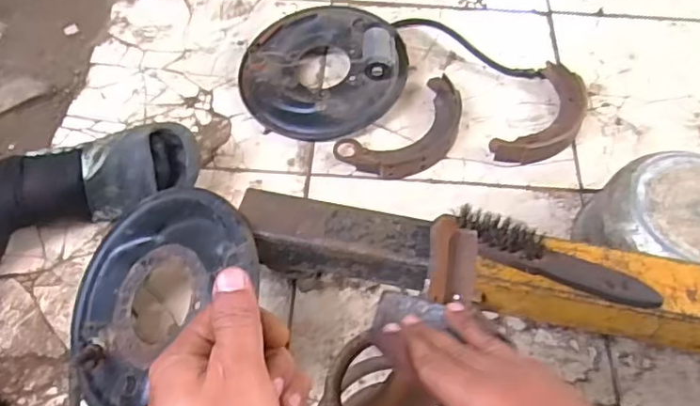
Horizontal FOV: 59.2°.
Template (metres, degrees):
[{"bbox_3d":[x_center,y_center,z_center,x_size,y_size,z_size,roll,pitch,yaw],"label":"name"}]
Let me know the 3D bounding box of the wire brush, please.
[{"bbox_3d":[0.209,0.058,0.631,0.213,0.037,0.035,20,58,12],"label":"wire brush"}]

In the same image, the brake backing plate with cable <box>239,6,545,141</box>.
[{"bbox_3d":[0.054,-0.249,1.022,0.471,0.082,0.252,-14,59,-9],"label":"brake backing plate with cable"}]

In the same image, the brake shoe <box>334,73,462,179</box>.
[{"bbox_3d":[0.094,-0.106,0.952,0.227,0.032,0.122,-33,64,-19],"label":"brake shoe"}]

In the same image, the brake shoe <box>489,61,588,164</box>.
[{"bbox_3d":[0.311,-0.133,0.971,0.101,0.031,0.222,30,62,18],"label":"brake shoe"}]

